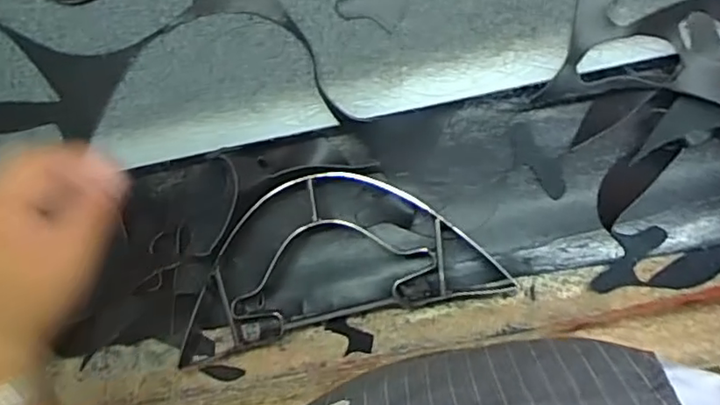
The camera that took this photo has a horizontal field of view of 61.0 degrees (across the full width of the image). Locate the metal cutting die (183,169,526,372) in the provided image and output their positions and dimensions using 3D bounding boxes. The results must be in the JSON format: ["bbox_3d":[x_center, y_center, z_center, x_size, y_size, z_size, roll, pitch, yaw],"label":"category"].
[{"bbox_3d":[-0.023,0.041,0.476,0.260,0.037,0.124,-13,95,6],"label":"metal cutting die"}]

